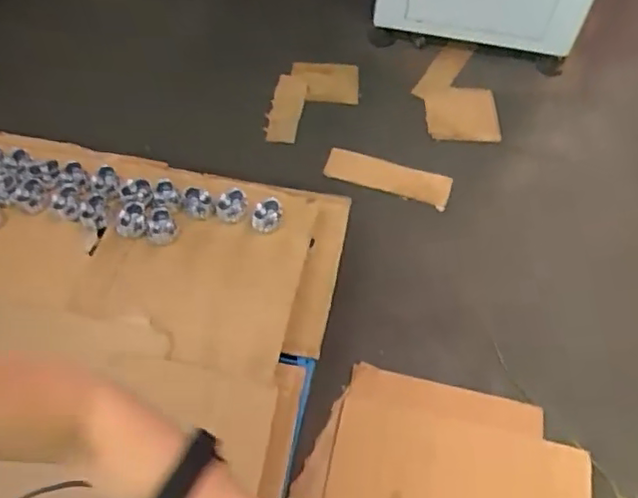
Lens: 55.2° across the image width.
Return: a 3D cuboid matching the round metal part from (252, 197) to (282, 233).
[{"bbox_3d":[-0.123,-0.081,1.452,0.069,0.040,0.072,1,57,-2],"label":"round metal part"}]

